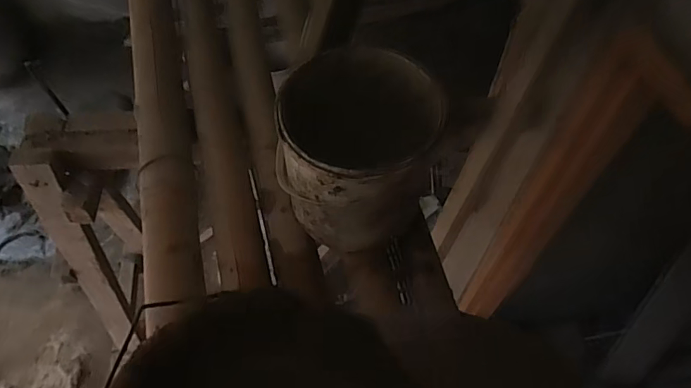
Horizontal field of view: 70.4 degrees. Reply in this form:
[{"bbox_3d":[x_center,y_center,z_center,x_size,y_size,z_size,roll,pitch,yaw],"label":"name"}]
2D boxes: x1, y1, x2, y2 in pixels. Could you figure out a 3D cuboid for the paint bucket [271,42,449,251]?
[{"bbox_3d":[0.016,-0.049,0.598,0.169,0.172,0.181,0,59,0],"label":"paint bucket"}]

